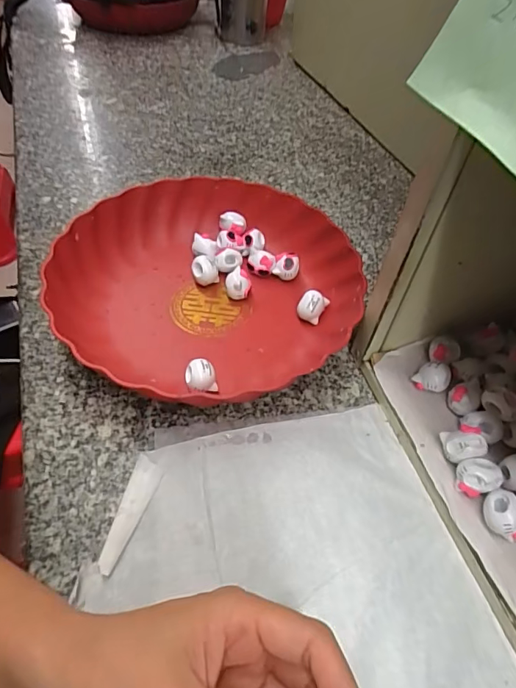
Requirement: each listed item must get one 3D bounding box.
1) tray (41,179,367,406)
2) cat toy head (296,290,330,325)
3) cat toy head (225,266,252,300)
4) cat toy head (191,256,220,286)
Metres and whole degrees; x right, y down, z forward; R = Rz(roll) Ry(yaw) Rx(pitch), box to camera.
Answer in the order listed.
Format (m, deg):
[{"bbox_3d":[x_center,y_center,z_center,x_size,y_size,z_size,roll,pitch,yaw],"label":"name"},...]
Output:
[{"bbox_3d":[-0.045,-0.051,0.381,0.239,0.049,0.233,-24,56,-21],"label":"tray"},{"bbox_3d":[0.045,-0.032,0.380,0.021,0.022,0.022,26,55,17],"label":"cat toy head"},{"bbox_3d":[-0.017,-0.052,0.395,0.020,0.022,0.024,-15,54,-15],"label":"cat toy head"},{"bbox_3d":[-0.047,-0.064,0.402,0.022,0.020,0.018,-11,53,-11],"label":"cat toy head"}]

